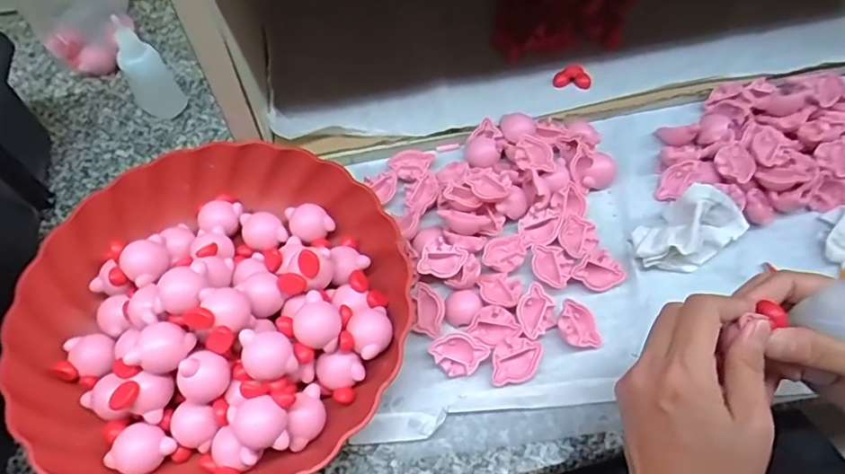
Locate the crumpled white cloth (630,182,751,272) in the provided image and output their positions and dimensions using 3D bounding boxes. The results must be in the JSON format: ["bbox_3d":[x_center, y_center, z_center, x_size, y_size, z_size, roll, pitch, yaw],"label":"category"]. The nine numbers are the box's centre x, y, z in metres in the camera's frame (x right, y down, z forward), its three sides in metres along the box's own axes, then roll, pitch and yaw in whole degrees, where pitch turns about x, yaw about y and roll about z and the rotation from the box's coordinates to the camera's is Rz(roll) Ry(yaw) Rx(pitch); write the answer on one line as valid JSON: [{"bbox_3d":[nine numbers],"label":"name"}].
[{"bbox_3d":[0.191,-0.007,0.385,0.080,0.040,0.046,-30,64,-16],"label":"crumpled white cloth"}]

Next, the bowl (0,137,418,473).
[{"bbox_3d":[-0.135,0.044,0.354,0.232,0.065,0.233,0,60,0],"label":"bowl"}]

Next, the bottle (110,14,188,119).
[{"bbox_3d":[-0.224,-0.135,0.440,0.033,0.088,0.024,-34,66,-18],"label":"bottle"}]

